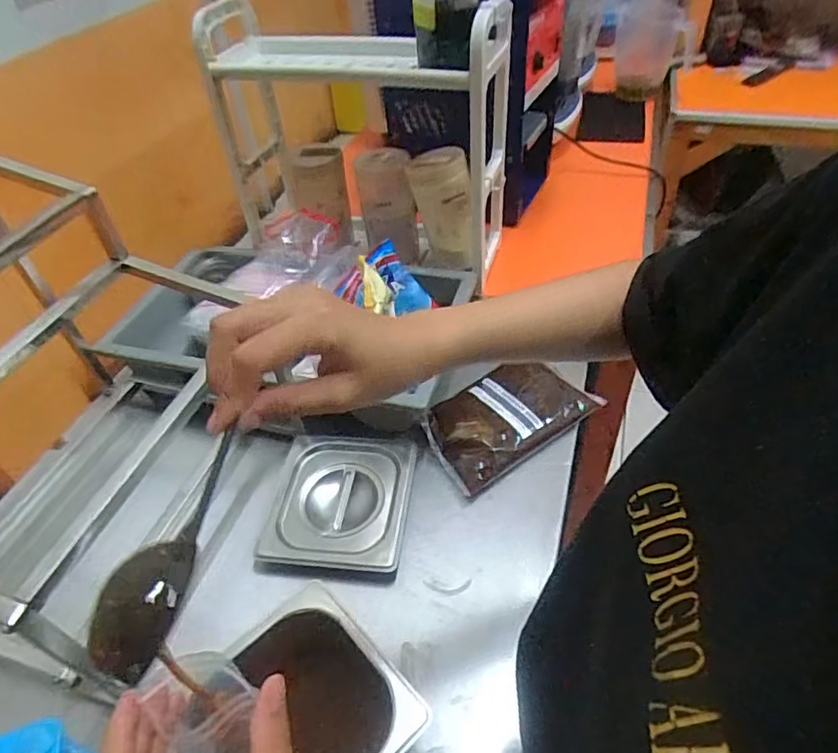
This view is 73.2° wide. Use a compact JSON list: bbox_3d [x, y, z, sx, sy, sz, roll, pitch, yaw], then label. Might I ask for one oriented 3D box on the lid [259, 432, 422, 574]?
[{"bbox_3d":[-0.094,0.146,0.678,0.154,0.034,0.171,4,46,7],"label":"lid"}]

